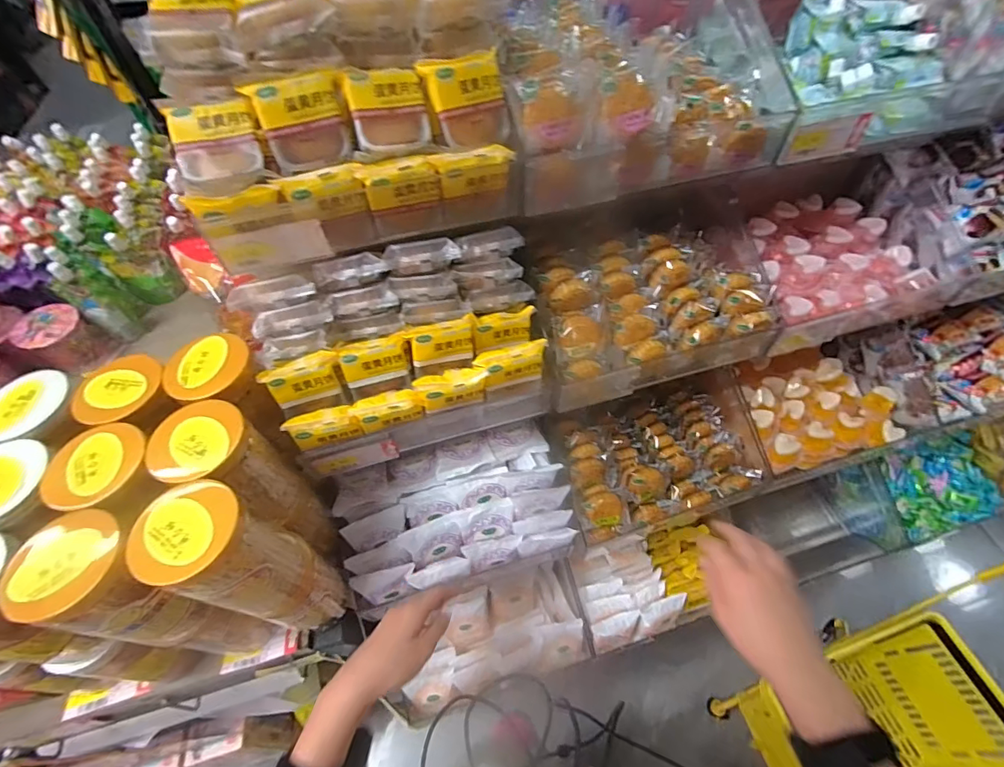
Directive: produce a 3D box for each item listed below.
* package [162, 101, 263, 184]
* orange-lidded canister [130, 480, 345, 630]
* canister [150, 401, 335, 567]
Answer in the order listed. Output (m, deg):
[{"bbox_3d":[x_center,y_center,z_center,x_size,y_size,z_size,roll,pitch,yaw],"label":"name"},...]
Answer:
[{"bbox_3d":[-0.236,-0.201,0.375,0.065,0.042,0.055,-18,57,-10],"label":"package"},{"bbox_3d":[-0.245,0.191,0.461,0.084,0.277,0.075,18,58,14],"label":"orange-lidded canister"},{"bbox_3d":[-0.268,0.126,0.506,0.077,0.269,0.085,-12,56,-6],"label":"canister"}]

